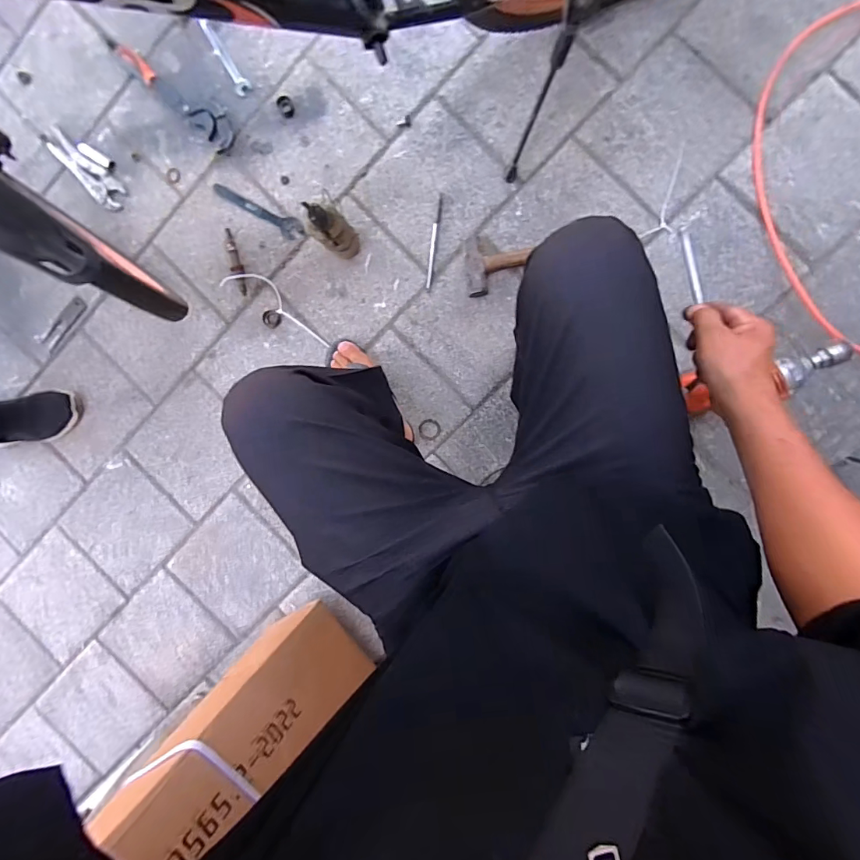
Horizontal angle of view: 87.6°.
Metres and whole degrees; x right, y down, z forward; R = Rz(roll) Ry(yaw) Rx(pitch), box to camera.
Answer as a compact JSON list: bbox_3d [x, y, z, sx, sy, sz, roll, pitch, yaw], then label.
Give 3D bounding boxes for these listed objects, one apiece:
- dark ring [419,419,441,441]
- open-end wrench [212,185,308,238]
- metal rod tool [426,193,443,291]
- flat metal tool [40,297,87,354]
[{"bbox_3d":[0.000,0.000,0.949,0.047,0.004,0.046,1,95,6],"label":"dark ring"},{"bbox_3d":[-0.365,-0.460,0.952,0.215,0.008,0.044,25,97,4],"label":"open-end wrench"},{"bbox_3d":[0.008,-0.382,0.911,0.012,0.004,0.186,8,96,6],"label":"metal rod tool"},{"bbox_3d":[-0.826,-0.241,1.012,0.040,0.010,0.143,40,96,-6],"label":"flat metal tool"}]

